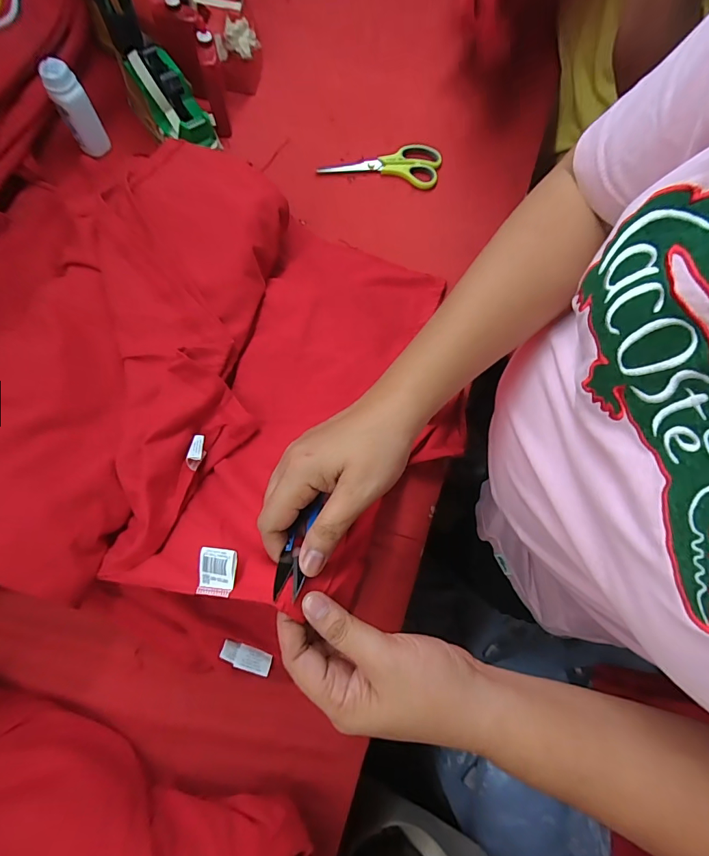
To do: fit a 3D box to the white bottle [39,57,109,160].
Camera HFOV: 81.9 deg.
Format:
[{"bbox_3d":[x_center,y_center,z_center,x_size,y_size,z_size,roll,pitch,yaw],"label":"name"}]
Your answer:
[{"bbox_3d":[-0.352,-0.402,0.516,0.040,0.092,0.031,-31,77,-10],"label":"white bottle"}]

